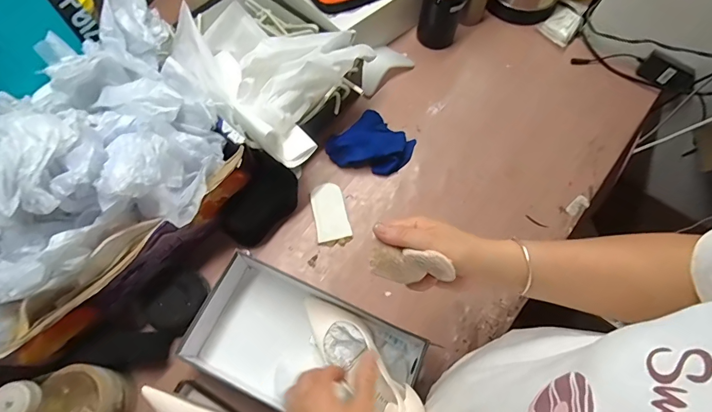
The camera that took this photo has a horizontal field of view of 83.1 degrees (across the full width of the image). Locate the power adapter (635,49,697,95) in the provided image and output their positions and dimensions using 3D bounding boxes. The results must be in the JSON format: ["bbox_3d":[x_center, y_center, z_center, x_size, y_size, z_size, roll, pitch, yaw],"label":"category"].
[{"bbox_3d":[0.603,-0.258,0.781,0.101,0.054,0.024,38,71,13],"label":"power adapter"}]

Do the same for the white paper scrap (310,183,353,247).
[{"bbox_3d":[-0.042,0.014,0.672,0.054,0.012,0.106,-11,68,-7],"label":"white paper scrap"}]

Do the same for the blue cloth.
[{"bbox_3d":[0.027,-0.110,0.716,0.136,0.046,0.119,33,70,11],"label":"blue cloth"}]

